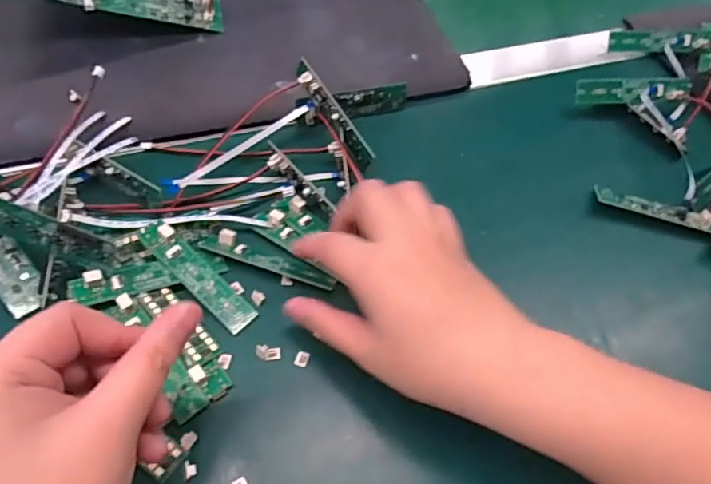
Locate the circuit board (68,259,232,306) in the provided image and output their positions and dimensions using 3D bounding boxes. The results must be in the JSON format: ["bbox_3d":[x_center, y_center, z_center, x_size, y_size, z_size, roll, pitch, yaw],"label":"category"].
[{"bbox_3d":[-0.114,0.018,0.307,0.082,0.007,0.017,-14,65,-25],"label":"circuit board"}]

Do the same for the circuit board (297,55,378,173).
[{"bbox_3d":[-0.014,-0.084,0.366,0.010,0.017,0.082,-35,92,-25],"label":"circuit board"}]

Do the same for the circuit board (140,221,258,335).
[{"bbox_3d":[-0.090,0.019,0.313,0.081,0.007,0.018,43,62,8],"label":"circuit board"}]

